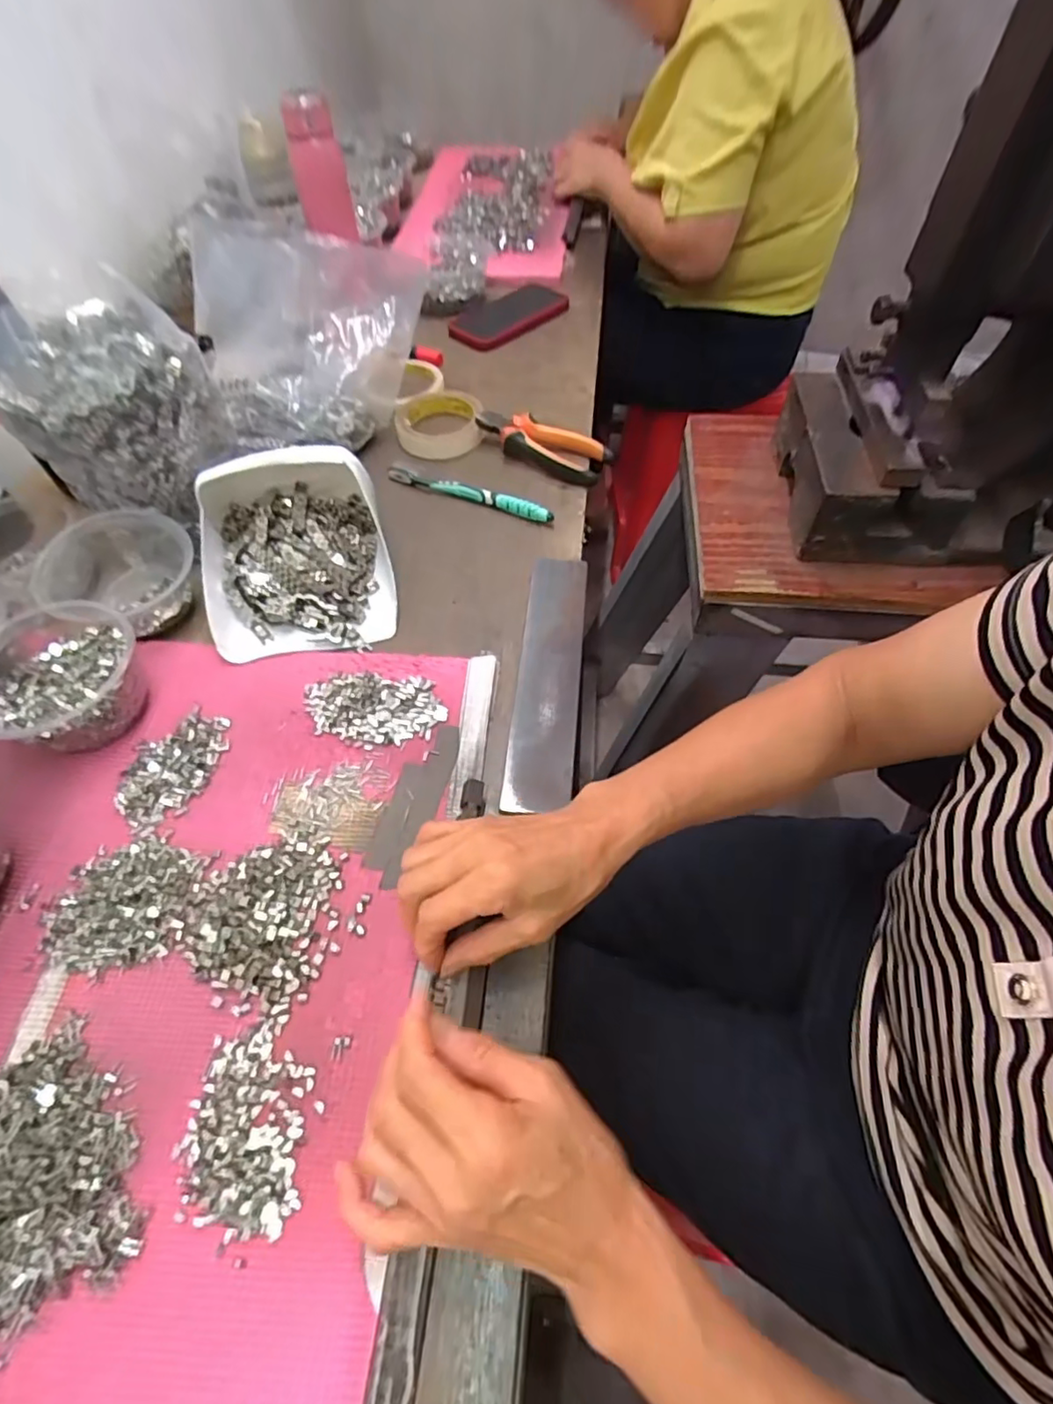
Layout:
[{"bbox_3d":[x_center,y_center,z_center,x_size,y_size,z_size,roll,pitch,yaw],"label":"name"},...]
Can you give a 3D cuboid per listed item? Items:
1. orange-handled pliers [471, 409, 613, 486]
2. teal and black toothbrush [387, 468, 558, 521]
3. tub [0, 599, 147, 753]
[{"bbox_3d":[0.012,-0.272,0.639,0.151,0.032,0.051,24,60,17],"label":"orange-handled pliers"},{"bbox_3d":[-0.059,-0.210,0.608,0.183,0.017,0.010,21,59,15],"label":"teal and black toothbrush"},{"bbox_3d":[-0.347,-0.016,0.449,0.115,0.059,0.113,-1,56,1],"label":"tub"}]

